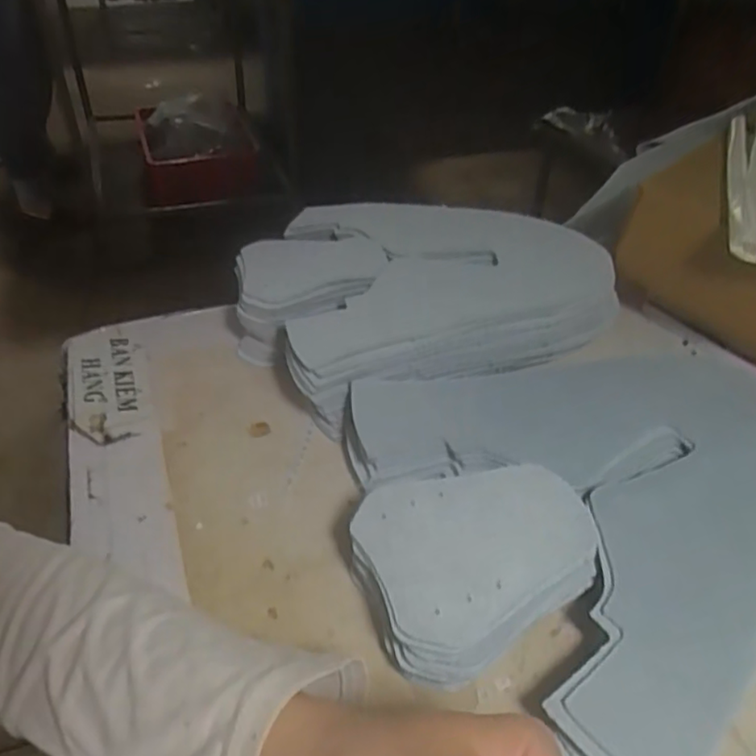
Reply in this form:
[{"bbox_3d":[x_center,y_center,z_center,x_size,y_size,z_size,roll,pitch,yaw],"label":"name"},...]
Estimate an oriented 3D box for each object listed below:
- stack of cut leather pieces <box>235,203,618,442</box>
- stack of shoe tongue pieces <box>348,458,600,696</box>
[{"bbox_3d":[0.022,-0.077,0.501,0.262,0.059,0.223,-15,45,-19],"label":"stack of cut leather pieces"},{"bbox_3d":[0.053,0.098,0.326,0.122,0.040,0.095,-13,44,-16],"label":"stack of shoe tongue pieces"}]

